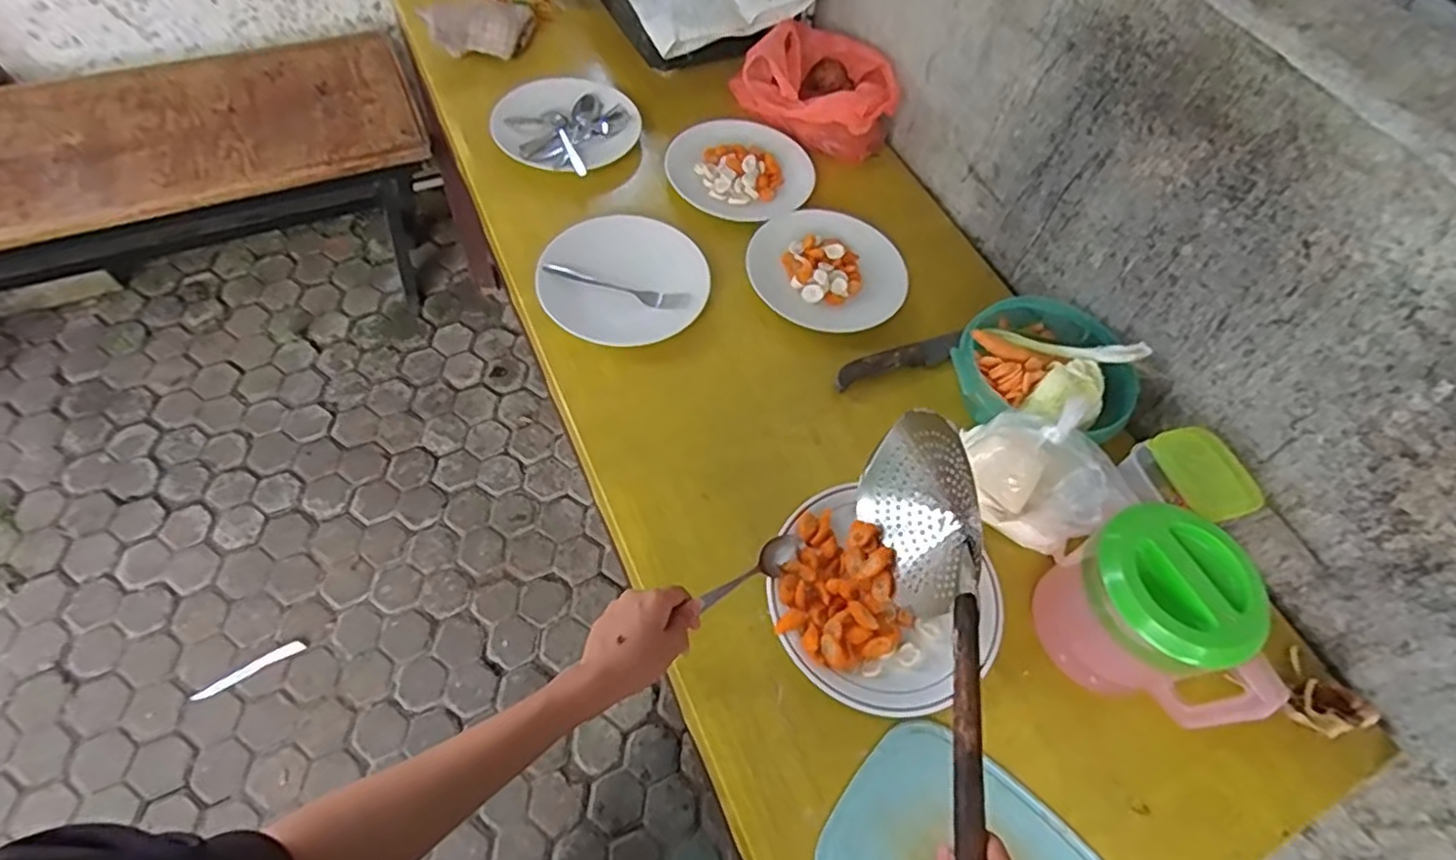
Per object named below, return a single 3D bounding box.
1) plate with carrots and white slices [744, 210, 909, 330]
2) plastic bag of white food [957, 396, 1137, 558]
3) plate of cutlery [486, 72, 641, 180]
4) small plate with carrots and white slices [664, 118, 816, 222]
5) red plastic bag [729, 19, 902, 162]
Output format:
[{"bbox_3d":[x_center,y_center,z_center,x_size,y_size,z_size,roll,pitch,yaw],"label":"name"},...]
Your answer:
[{"bbox_3d":[0.121,-0.207,0.894,0.180,0.029,0.199,-32,66,-21],"label":"plate with carrots and white slices"},{"bbox_3d":[0.314,0.042,0.706,0.106,0.099,0.154,-34,67,-22],"label":"plastic bag of white food"},{"bbox_3d":[-0.243,-0.451,1.003,0.205,0.024,0.211,2,59,-3],"label":"plate of cutlery"},{"bbox_3d":[0.018,-0.370,0.984,0.206,0.023,0.175,23,60,9],"label":"small plate with carrots and white slices"},{"bbox_3d":[0.138,-0.512,1.044,0.244,0.101,0.144,42,65,19],"label":"red plastic bag"}]

